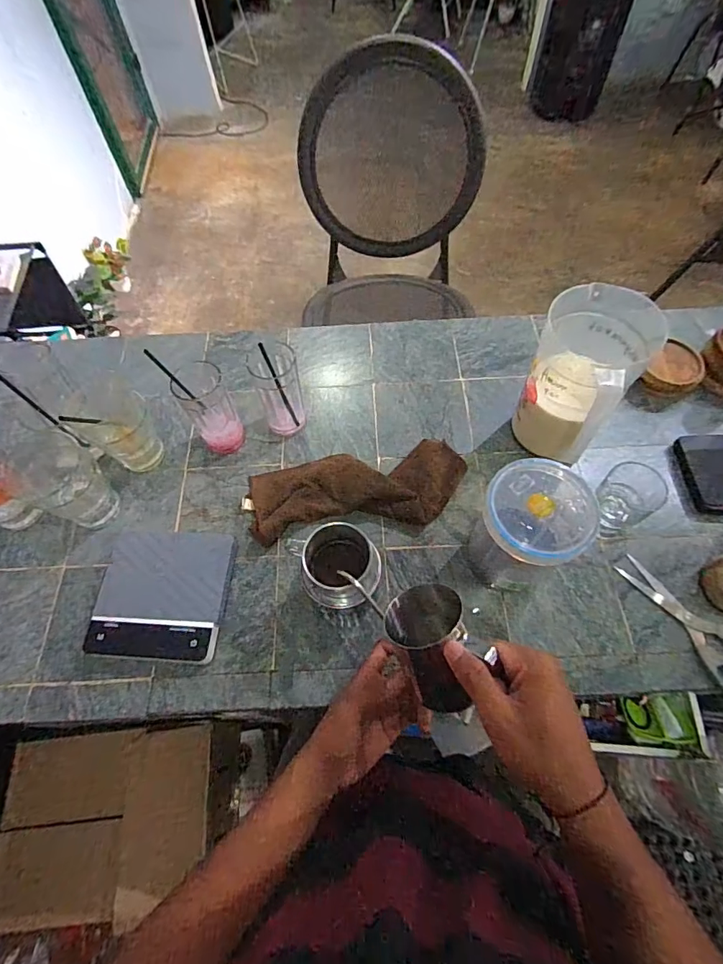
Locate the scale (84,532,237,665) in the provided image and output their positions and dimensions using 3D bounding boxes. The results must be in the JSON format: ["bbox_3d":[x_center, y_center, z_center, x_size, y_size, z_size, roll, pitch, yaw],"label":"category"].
[{"bbox_3d":[-0.255,0.144,0.591,0.157,0.030,0.159,3,61,3],"label":"scale"}]

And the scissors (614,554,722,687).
[{"bbox_3d":[0.404,0.176,0.558,0.080,0.011,0.196,-39,67,-18],"label":"scissors"}]

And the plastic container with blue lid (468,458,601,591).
[{"bbox_3d":[0.191,0.063,0.544,0.109,0.163,0.106,17,63,11],"label":"plastic container with blue lid"}]

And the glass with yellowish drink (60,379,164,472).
[{"bbox_3d":[-0.356,-0.081,0.662,0.091,0.131,0.092,28,66,16],"label":"glass with yellowish drink"}]

